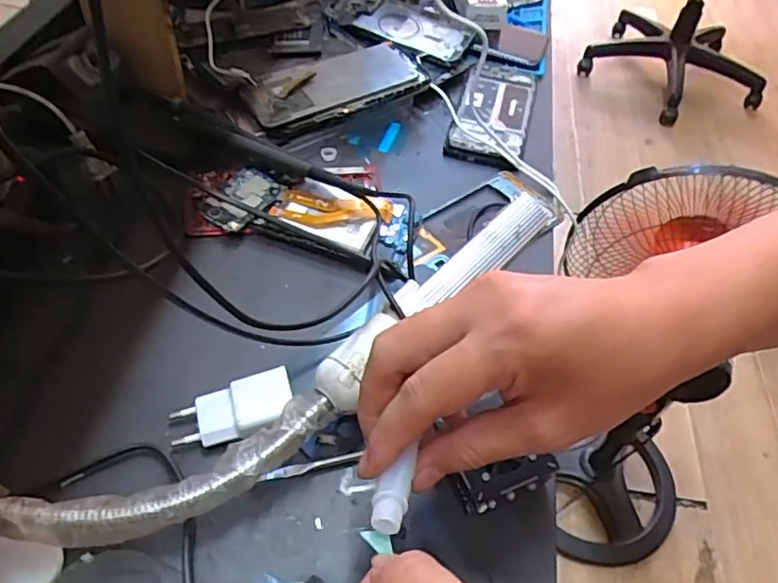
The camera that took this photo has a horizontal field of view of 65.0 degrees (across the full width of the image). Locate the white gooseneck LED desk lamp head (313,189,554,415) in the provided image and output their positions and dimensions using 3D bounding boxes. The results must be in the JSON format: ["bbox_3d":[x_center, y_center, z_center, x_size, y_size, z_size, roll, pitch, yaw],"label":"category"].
[{"bbox_3d":[0.033,-0.001,0.379,0.028,0.038,0.192,38,57,24],"label":"white gooseneck LED desk lamp head"}]

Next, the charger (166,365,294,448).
[{"bbox_3d":[-0.094,0.074,0.370,0.070,0.025,0.034,-12,52,-15],"label":"charger"}]

